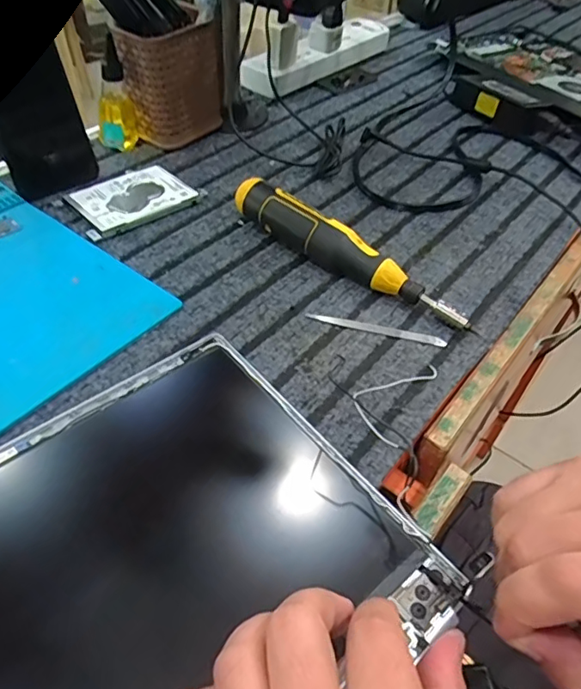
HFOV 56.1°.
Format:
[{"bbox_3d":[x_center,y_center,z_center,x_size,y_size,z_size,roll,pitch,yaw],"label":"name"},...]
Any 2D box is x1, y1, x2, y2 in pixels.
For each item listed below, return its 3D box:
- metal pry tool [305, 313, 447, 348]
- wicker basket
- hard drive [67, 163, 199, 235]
[{"bbox_3d":[0.063,-0.012,0.399,0.102,0.004,0.008,13,47,6],"label":"metal pry tool"},{"bbox_3d":[-0.114,-0.263,0.545,0.063,0.103,0.094,26,50,17],"label":"wicker basket"},{"bbox_3d":[-0.140,-0.130,0.484,0.097,0.010,0.072,-30,57,-29],"label":"hard drive"}]

